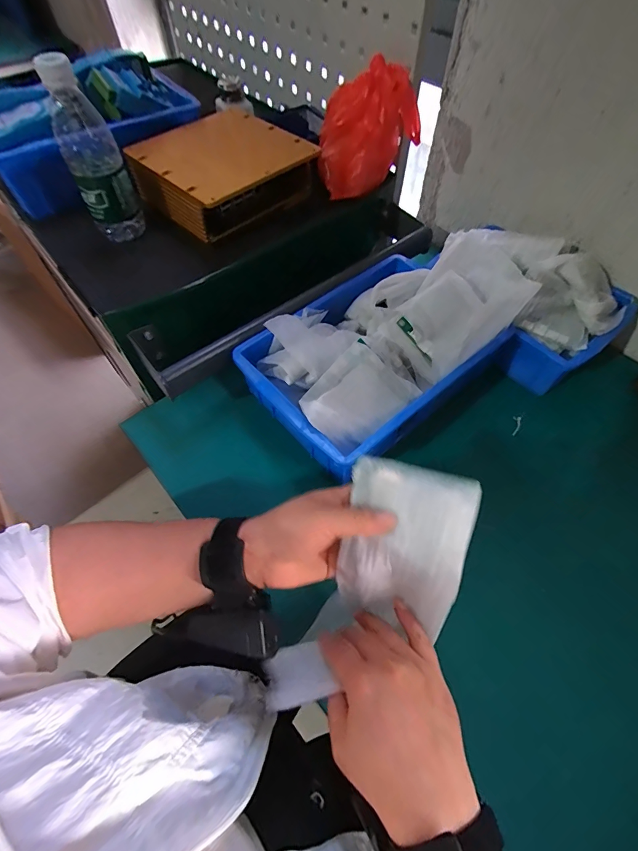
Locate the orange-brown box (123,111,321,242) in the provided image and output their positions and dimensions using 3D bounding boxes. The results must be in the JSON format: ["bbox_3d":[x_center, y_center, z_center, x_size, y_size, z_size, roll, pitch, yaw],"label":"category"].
[{"bbox_3d":[-0.130,-0.341,0.518,0.178,0.059,0.186,38,66,21],"label":"orange-brown box"}]

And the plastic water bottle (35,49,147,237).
[{"bbox_3d":[-0.258,-0.303,0.450,0.059,0.188,0.057,-25,61,-14],"label":"plastic water bottle"}]

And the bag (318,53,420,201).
[{"bbox_3d":[0.064,-0.378,0.508,0.127,0.123,0.080,7,59,5],"label":"bag"}]

